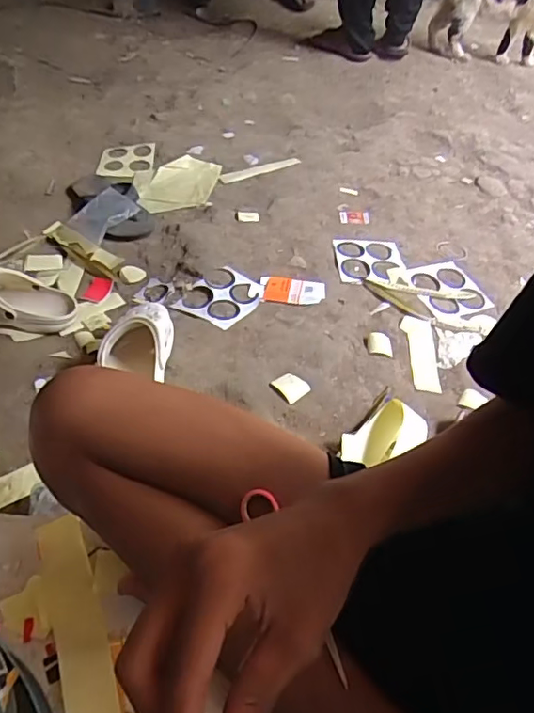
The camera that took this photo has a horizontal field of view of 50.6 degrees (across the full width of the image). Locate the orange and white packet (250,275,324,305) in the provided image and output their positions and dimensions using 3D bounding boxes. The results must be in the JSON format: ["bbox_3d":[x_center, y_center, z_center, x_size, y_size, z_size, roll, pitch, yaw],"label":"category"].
[{"bbox_3d":[0.037,-0.122,1.034,0.135,0.023,0.069,2,46,-7],"label":"orange and white packet"}]

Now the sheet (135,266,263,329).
[{"bbox_3d":[-0.121,-0.123,1.043,0.231,0.015,0.135,20,55,29],"label":"sheet"}]

